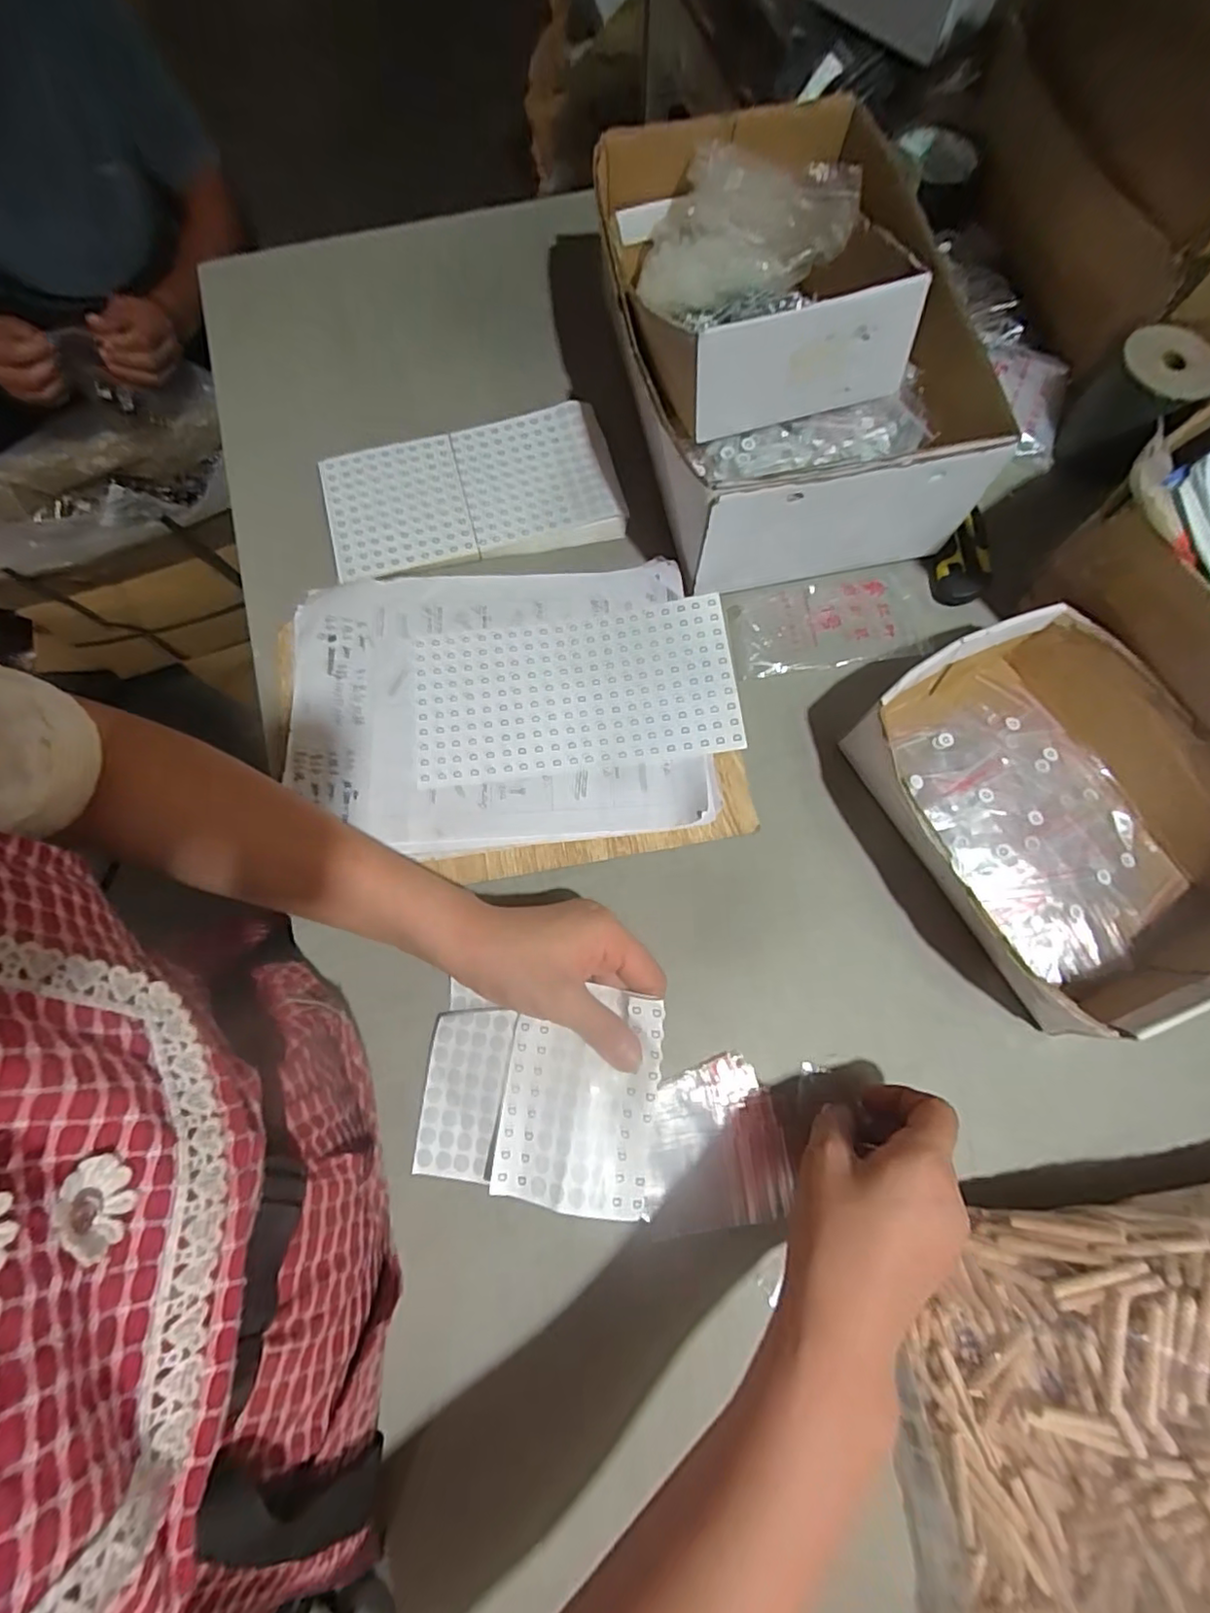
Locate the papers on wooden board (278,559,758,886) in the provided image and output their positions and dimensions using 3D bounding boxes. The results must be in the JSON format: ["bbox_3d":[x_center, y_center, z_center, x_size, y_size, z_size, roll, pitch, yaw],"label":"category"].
[{"bbox_3d":[-0.069,-0.070,0.443,0.320,0.024,0.235,-8,74,-3],"label":"papers on wooden board"}]

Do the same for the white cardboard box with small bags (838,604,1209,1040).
[{"bbox_3d":[0.298,0.004,0.399,0.194,0.062,0.241,-29,76,-8],"label":"white cardboard box with small bags"}]

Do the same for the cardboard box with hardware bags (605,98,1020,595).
[{"bbox_3d":[0.121,-0.357,0.470,0.206,0.144,0.350,-13,74,-4],"label":"cardboard box with hardware bags"}]

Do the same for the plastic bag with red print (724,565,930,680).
[{"bbox_3d":[0.177,-0.147,0.471,0.159,0.012,0.080,-8,74,-3],"label":"plastic bag with red print"}]

